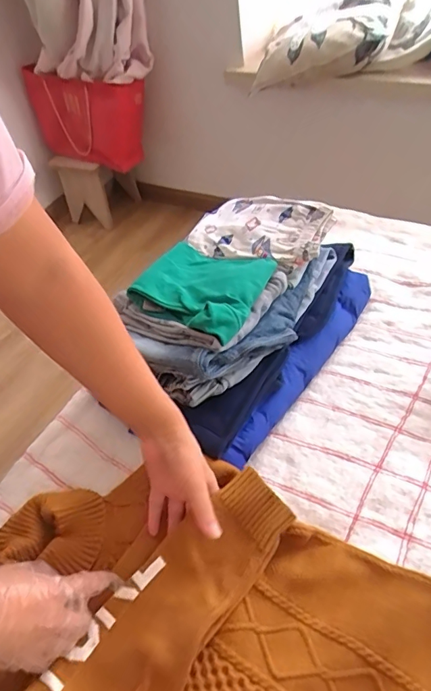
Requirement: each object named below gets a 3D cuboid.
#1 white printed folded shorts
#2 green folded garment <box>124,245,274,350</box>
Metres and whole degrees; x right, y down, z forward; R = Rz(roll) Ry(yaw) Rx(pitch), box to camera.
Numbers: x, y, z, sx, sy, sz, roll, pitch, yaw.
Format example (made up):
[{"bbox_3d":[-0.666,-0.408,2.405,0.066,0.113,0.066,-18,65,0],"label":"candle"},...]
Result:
[{"bbox_3d":[0.063,-0.170,0.685,0.191,0.030,0.140,19,53,25],"label":"white printed folded shorts"},{"bbox_3d":[-0.021,-0.080,0.588,0.154,0.043,0.164,14,51,22],"label":"green folded garment"}]

